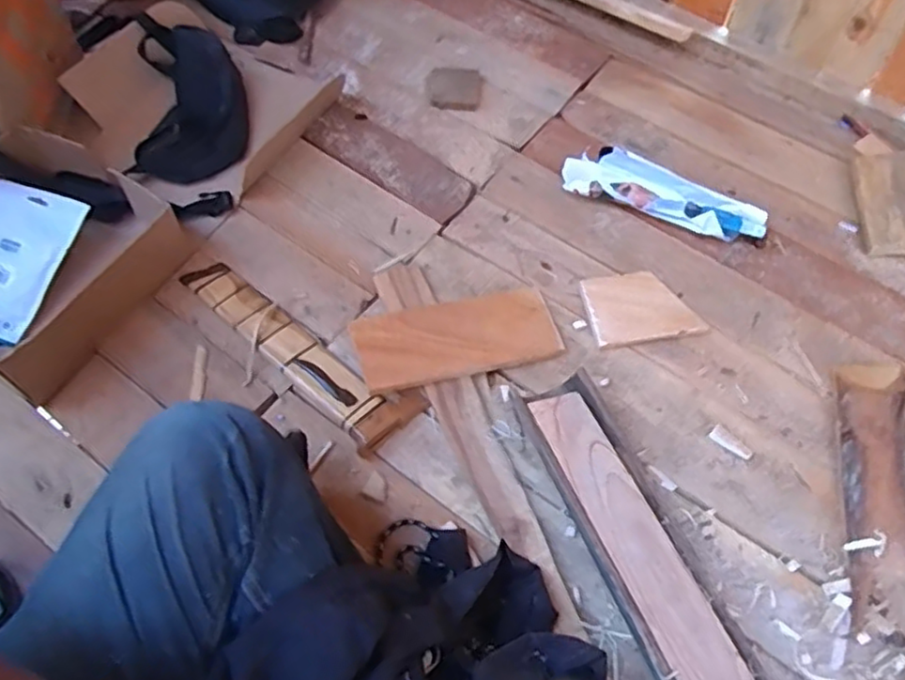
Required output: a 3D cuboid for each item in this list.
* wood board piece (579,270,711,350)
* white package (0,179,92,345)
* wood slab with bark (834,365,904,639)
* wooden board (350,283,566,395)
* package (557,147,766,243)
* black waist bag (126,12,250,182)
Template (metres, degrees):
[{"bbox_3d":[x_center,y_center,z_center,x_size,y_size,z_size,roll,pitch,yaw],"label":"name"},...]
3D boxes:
[{"bbox_3d":[0.231,-0.041,0.807,0.131,0.018,0.090,-9,60,-6],"label":"wood board piece"},{"bbox_3d":[-0.545,-0.101,0.812,0.132,0.018,0.189,25,87,10],"label":"white package"},{"bbox_3d":[0.465,0.153,0.712,0.080,0.028,0.302,13,60,6],"label":"wood slab with bark"},{"bbox_3d":[0.007,-0.005,0.775,0.231,0.013,0.099,-13,65,-12],"label":"wooden board"},{"bbox_3d":[0.280,-0.194,0.881,0.269,0.044,0.080,19,61,10],"label":"package"},{"bbox_3d":[-0.372,-0.348,0.940,0.157,0.081,0.255,-4,60,-3],"label":"black waist bag"}]

